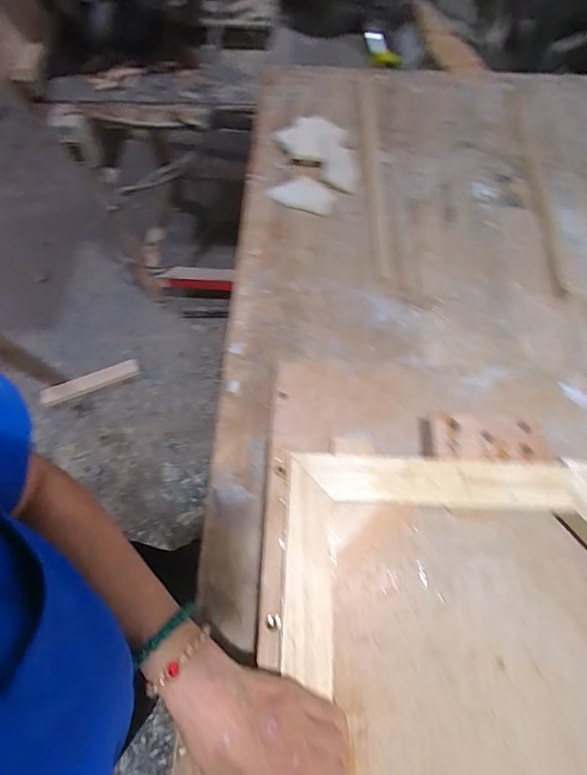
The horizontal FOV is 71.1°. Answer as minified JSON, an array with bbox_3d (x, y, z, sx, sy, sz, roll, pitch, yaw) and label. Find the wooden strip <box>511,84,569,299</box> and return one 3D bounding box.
[{"bbox_3d":[0.386,-0.348,0.659,0.032,0.017,0.495,6,68,2],"label":"wooden strip"}]

